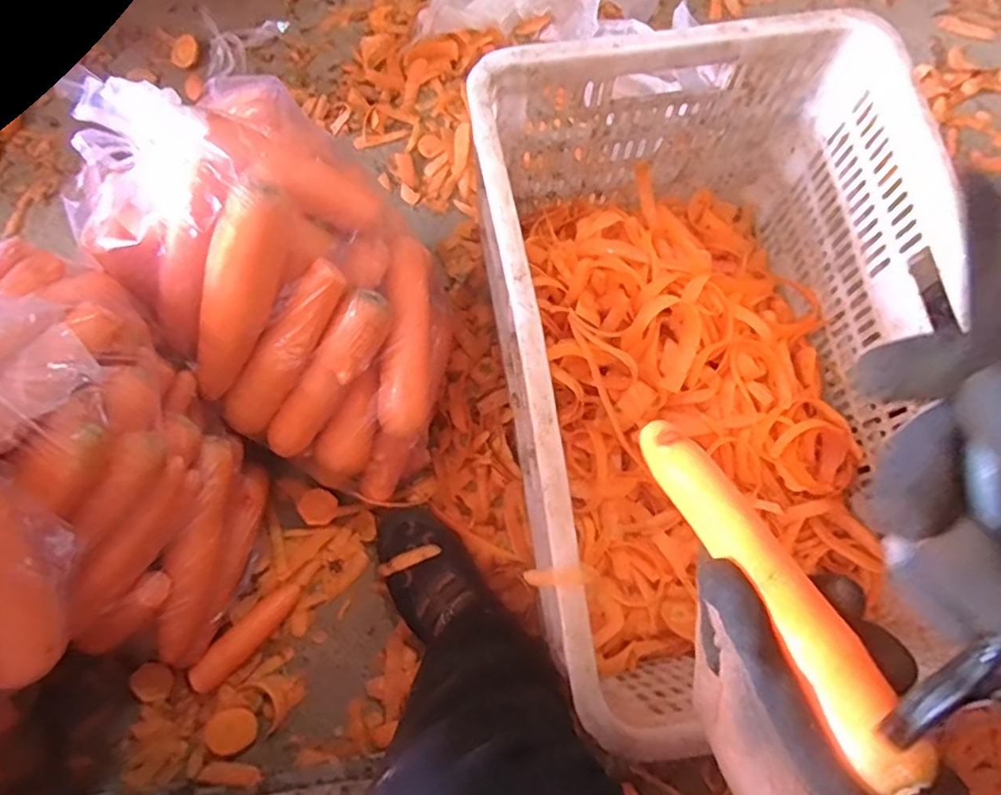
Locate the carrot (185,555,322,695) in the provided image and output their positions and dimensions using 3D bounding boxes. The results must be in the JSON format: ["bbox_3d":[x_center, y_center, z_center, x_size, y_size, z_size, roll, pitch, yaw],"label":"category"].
[{"bbox_3d":[-0.240,0.222,0.619,0.031,0.028,0.151,41,78,11],"label":"carrot"}]

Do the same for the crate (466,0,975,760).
[{"bbox_3d":[0.179,-0.028,0.554,0.361,0.230,0.507,-9,74,-3],"label":"crate"}]

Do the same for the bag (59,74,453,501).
[{"bbox_3d":[-0.184,-0.093,0.562,0.226,0.237,0.322,-32,76,-9],"label":"bag"}]

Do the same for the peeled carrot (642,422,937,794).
[{"bbox_3d":[0.119,0.079,0.292,0.026,0.023,0.188,-21,45,-6],"label":"peeled carrot"}]

